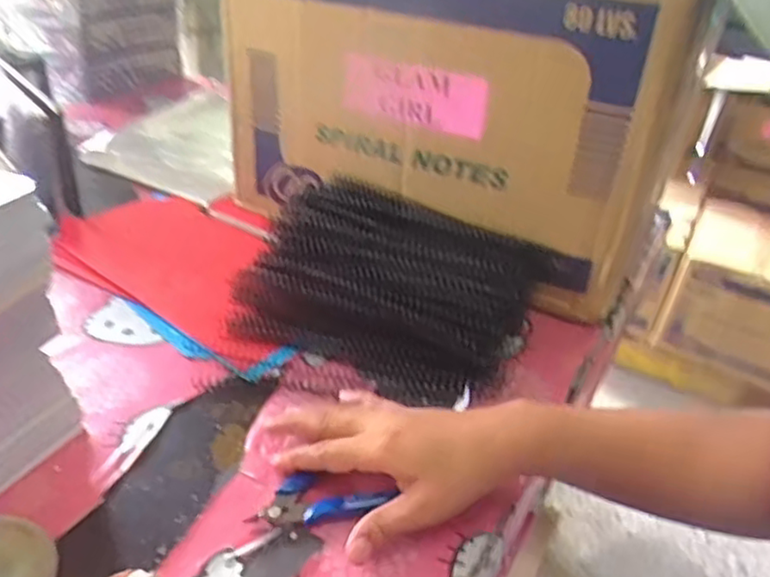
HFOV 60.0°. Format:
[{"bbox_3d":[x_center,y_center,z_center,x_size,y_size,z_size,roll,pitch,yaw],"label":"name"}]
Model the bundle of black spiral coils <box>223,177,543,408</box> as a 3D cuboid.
[{"bbox_3d":[0.003,-0.008,0.566,0.224,0.077,0.170,17,35,17],"label":"bundle of black spiral coils"}]

